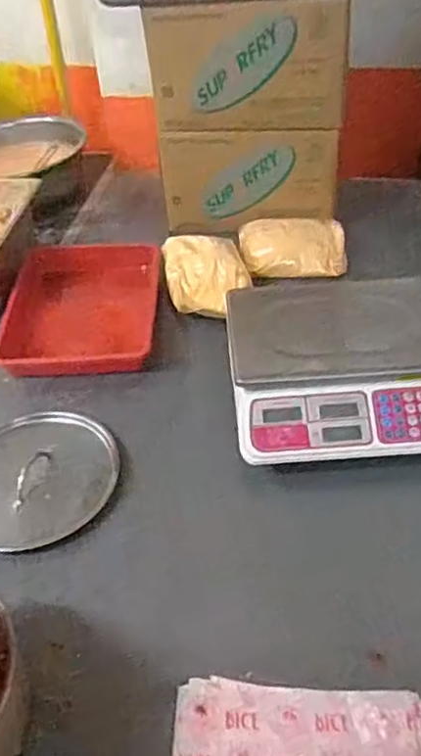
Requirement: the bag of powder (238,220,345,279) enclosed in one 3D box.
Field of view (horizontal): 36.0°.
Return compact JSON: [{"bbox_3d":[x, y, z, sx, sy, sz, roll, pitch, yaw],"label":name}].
[{"bbox_3d":[0.161,-0.268,1.296,0.204,0.055,0.166,0,43,4],"label":"bag of powder"}]

